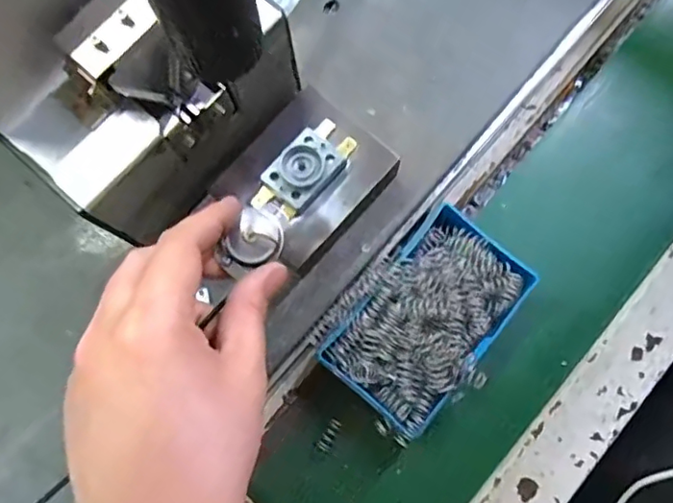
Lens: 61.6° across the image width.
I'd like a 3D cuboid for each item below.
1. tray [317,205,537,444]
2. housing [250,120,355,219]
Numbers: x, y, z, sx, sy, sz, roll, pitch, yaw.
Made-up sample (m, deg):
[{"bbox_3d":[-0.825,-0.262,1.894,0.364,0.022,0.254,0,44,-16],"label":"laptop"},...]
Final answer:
[{"bbox_3d":[0.051,0.037,0.318,0.075,0.037,0.115,39,81,8],"label":"tray"},{"bbox_3d":[-0.016,-0.042,0.293,0.028,0.014,0.057,41,83,-1],"label":"housing"}]

